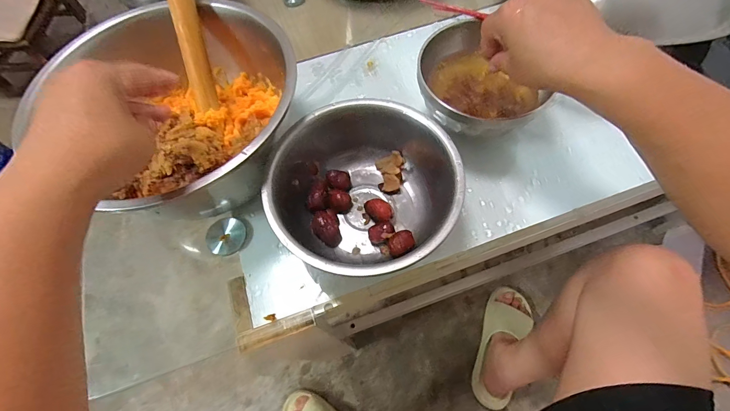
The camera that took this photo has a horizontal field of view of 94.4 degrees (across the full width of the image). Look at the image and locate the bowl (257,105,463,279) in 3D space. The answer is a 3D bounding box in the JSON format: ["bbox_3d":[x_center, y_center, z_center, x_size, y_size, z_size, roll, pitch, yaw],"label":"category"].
[{"bbox_3d":[-0.001,-0.011,0.349,0.176,0.076,0.177,-1,64,3],"label":"bowl"}]

